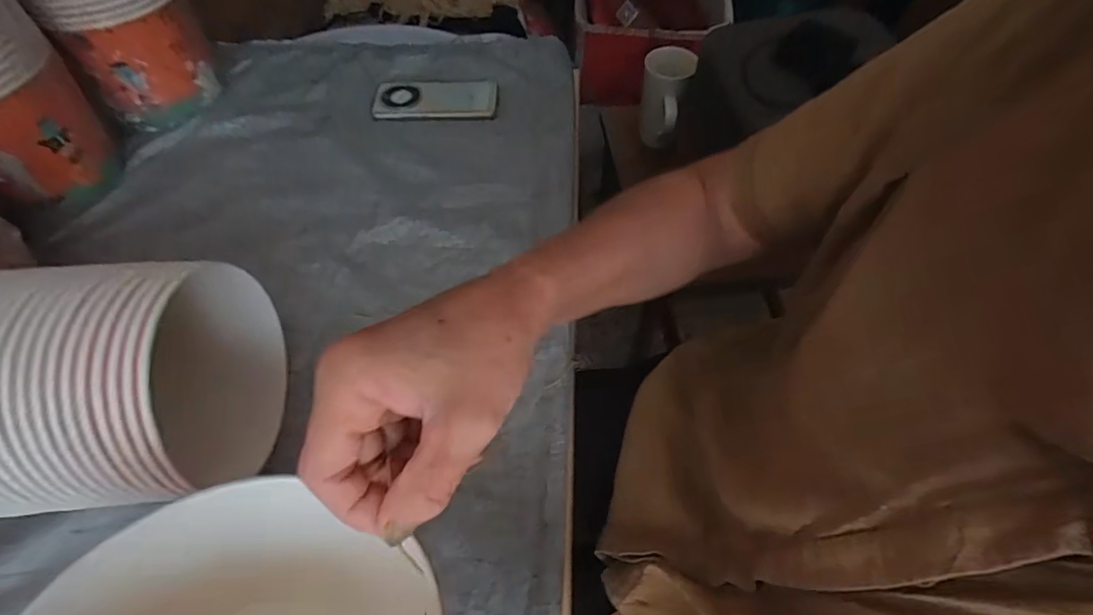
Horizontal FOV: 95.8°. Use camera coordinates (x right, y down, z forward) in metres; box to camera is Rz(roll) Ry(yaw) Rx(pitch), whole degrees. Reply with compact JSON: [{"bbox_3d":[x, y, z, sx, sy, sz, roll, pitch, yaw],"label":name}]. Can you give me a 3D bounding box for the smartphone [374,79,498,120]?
[{"bbox_3d":[-0.146,-0.280,0.658,0.158,0.010,0.079,-3,58,-4],"label":"smartphone"}]

